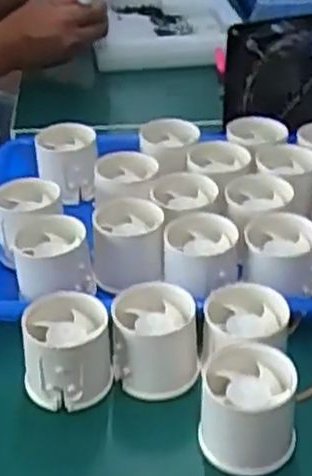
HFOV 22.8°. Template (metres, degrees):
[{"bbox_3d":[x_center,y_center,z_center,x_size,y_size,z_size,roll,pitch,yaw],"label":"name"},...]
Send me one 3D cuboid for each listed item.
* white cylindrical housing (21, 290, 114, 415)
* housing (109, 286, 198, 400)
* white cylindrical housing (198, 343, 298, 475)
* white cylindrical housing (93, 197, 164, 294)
[{"bbox_3d":[-0.056,0.076,0.488,0.054,0.063,0.052,1,34,1],"label":"white cylindrical housing"},{"bbox_3d":[-0.001,0.064,0.493,0.053,0.055,0.047,-2,34,-3],"label":"housing"},{"bbox_3d":[0.052,0.097,0.442,0.053,0.055,0.048,4,34,6],"label":"white cylindrical housing"},{"bbox_3d":[-0.020,0.008,0.584,0.052,0.056,0.059,1,34,1],"label":"white cylindrical housing"}]

